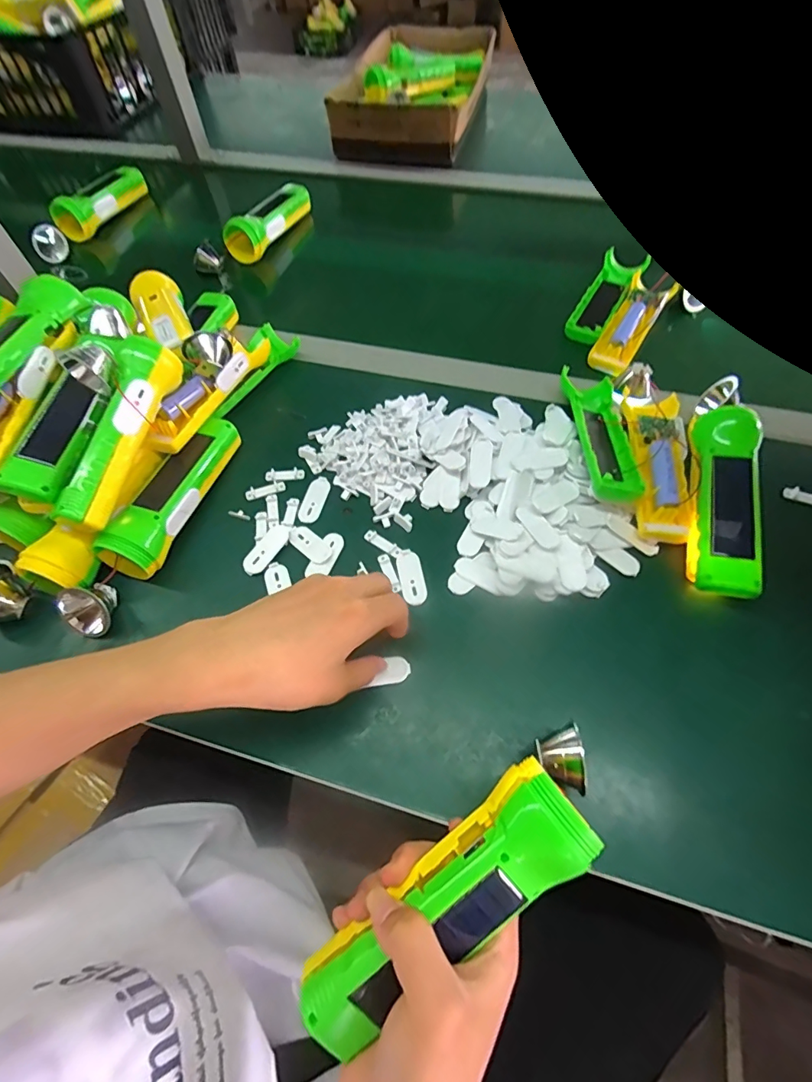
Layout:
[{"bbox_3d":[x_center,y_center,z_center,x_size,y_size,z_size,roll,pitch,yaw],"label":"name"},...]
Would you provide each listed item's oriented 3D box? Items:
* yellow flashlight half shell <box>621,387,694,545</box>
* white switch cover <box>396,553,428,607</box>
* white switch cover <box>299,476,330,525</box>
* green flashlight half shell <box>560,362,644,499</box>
[{"bbox_3d":[0.223,-0.073,0.414,0.050,0.037,0.155,8,60,7],"label":"yellow flashlight half shell"},{"bbox_3d":[0.005,0.031,0.391,0.021,0.004,0.047,-10,60,-4],"label":"white switch cover"},{"bbox_3d":[-0.084,-0.038,0.433,0.018,0.004,0.051,11,61,9],"label":"white switch cover"},{"bbox_3d":[0.178,-0.104,0.418,0.049,0.029,0.154,-1,60,2],"label":"green flashlight half shell"}]

